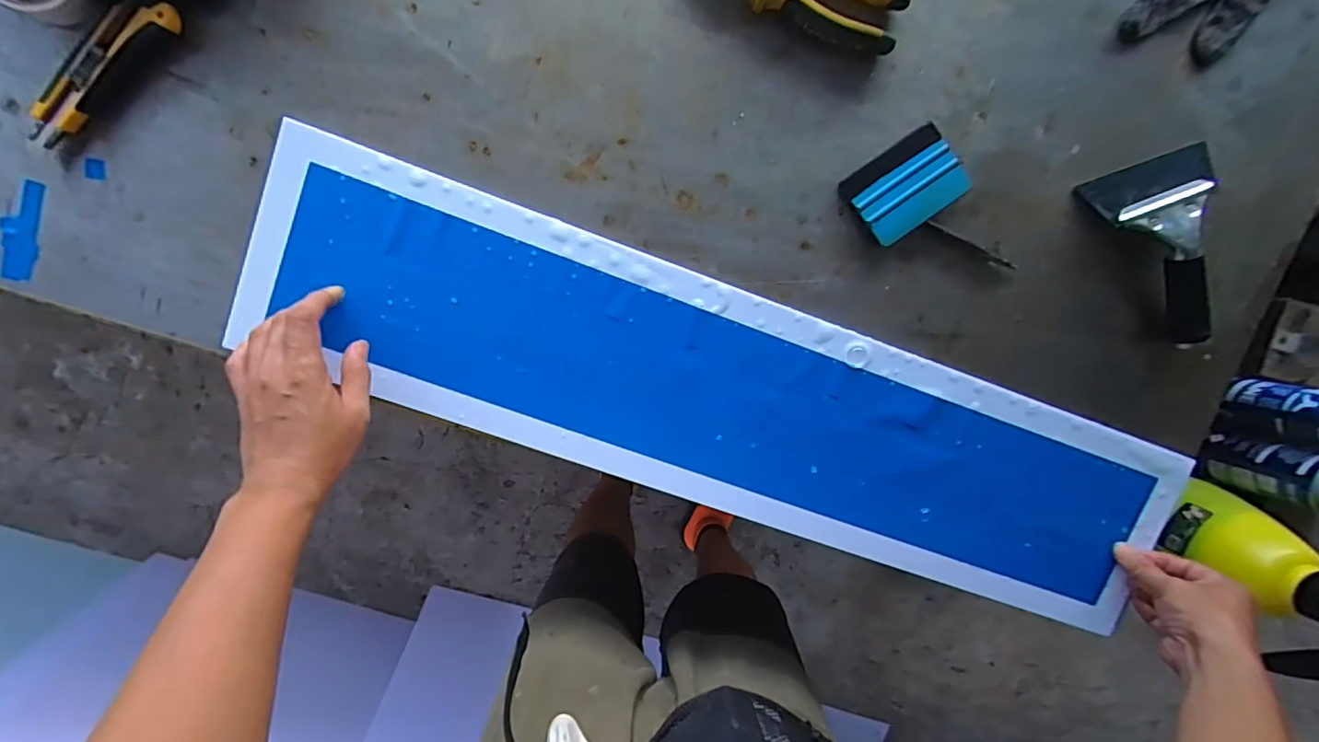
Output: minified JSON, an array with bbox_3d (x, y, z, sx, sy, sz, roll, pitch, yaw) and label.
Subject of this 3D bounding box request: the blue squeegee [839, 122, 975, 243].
[{"bbox_3d":[0.218,-0.164,0.489,0.097,0.016,0.071,-34,99,2],"label":"blue squeegee"}]

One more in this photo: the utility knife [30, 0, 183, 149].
[{"bbox_3d":[-0.434,-0.232,0.432,0.148,0.022,0.029,-42,99,4],"label":"utility knife"}]

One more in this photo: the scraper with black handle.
[{"bbox_3d":[0.466,-0.105,0.505,0.121,0.034,0.177,-19,100,0],"label":"scraper with black handle"}]

